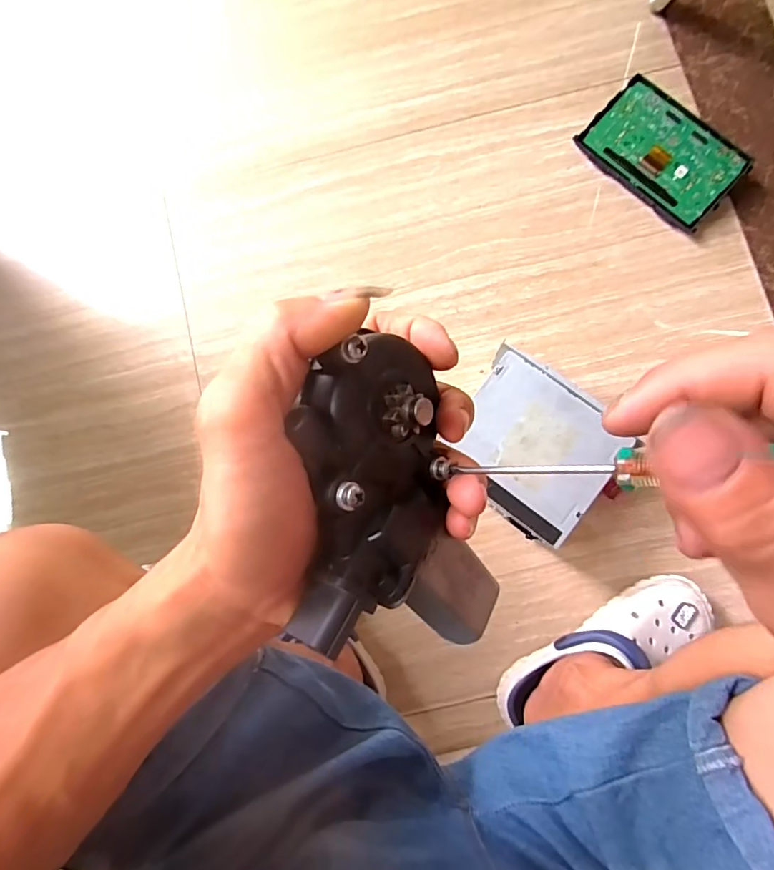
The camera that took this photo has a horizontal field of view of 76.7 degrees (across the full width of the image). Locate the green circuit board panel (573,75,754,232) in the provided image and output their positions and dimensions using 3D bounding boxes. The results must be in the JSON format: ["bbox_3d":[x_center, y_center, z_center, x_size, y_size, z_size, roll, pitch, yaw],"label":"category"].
[{"bbox_3d":[0.369,-0.378,0.658,0.199,0.014,0.112,44,110,9],"label":"green circuit board panel"}]

